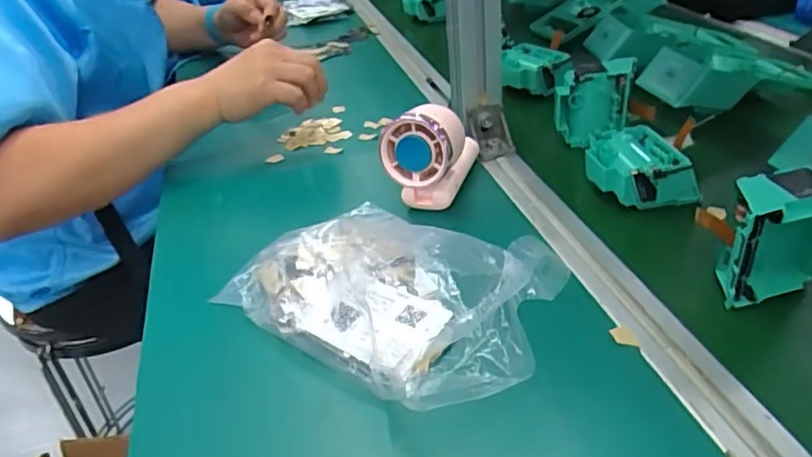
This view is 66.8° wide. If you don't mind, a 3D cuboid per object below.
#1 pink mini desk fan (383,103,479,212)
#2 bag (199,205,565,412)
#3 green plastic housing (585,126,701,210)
[{"bbox_3d":[0.022,-0.066,0.524,0.056,0.086,0.102,5,36,17],"label":"pink mini desk fan"},{"bbox_3d":[-0.014,0.034,0.409,0.217,0.055,0.124,20,43,34],"label":"bag"},{"bbox_3d":[0.191,-0.053,0.515,0.072,0.036,0.077,-8,34,0],"label":"green plastic housing"}]

